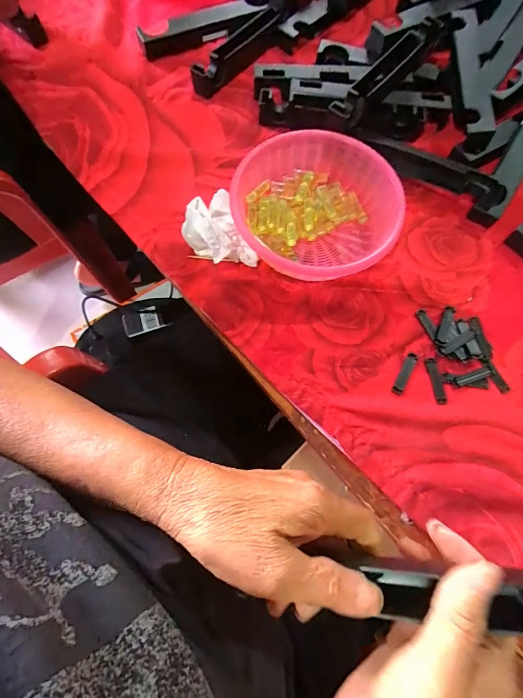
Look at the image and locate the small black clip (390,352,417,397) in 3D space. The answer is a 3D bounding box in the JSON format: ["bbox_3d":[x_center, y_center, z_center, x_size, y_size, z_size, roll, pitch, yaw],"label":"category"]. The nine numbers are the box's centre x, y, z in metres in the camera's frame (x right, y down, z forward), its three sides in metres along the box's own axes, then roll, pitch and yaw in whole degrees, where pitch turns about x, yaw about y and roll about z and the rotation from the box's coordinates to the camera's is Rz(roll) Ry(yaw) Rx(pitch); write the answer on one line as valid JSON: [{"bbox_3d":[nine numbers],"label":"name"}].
[{"bbox_3d":[0.141,0.024,0.348,0.010,0.004,0.047,30,73,8],"label":"small black clip"}]

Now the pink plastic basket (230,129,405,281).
[{"bbox_3d":[0.059,-0.149,0.377,0.159,0.048,0.167,1,72,-2],"label":"pink plastic basket"}]

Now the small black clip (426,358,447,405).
[{"bbox_3d":[0.171,0.031,0.348,0.011,0.004,0.046,-4,72,-4],"label":"small black clip"}]

